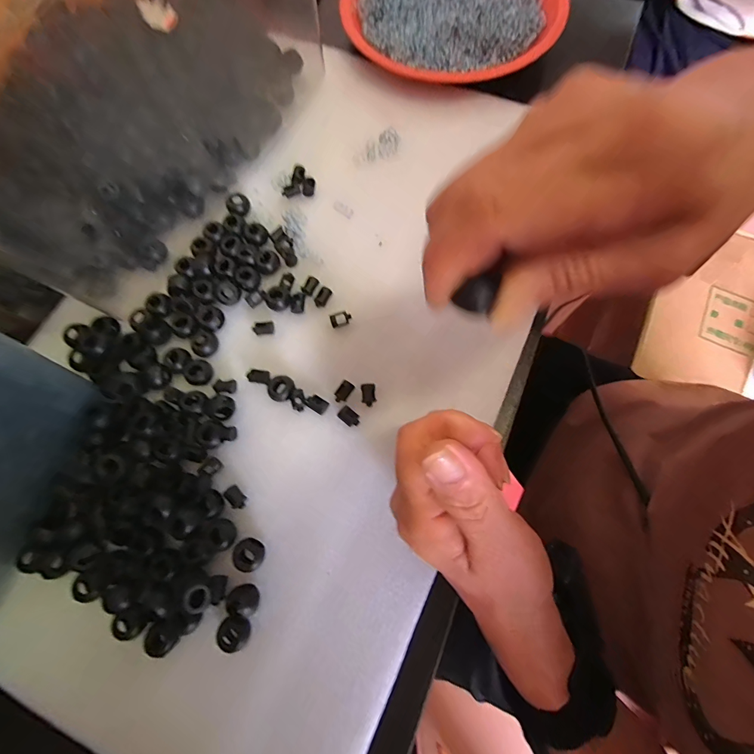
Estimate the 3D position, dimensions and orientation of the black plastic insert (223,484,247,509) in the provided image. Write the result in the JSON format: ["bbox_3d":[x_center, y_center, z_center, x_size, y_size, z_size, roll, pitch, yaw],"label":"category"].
[{"bbox_3d":[-0.086,0.073,0.227,0.009,0.004,0.014,-43,77,-10],"label":"black plastic insert"}]

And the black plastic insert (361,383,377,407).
[{"bbox_3d":[-0.005,0.011,0.242,0.009,0.005,0.014,-3,73,1],"label":"black plastic insert"}]

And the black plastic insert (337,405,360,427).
[{"bbox_3d":[-0.018,0.025,0.237,0.014,0.004,0.009,39,78,12],"label":"black plastic insert"}]

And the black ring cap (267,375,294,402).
[{"bbox_3d":[-0.063,0.007,0.244,0.017,0.004,0.017,0,73,1],"label":"black ring cap"}]

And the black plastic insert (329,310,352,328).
[{"bbox_3d":[-0.025,-0.040,0.257,0.015,0.004,0.009,-19,74,-4],"label":"black plastic insert"}]

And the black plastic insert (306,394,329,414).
[{"bbox_3d":[-0.039,0.017,0.240,0.014,0.004,0.009,32,77,10],"label":"black plastic insert"}]

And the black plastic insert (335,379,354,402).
[{"bbox_3d":[-0.022,0.009,0.242,0.009,0.004,0.014,33,77,11],"label":"black plastic insert"}]

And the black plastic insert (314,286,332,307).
[{"bbox_3d":[-0.038,-0.056,0.261,0.008,0.005,0.015,26,76,9],"label":"black plastic insert"}]

